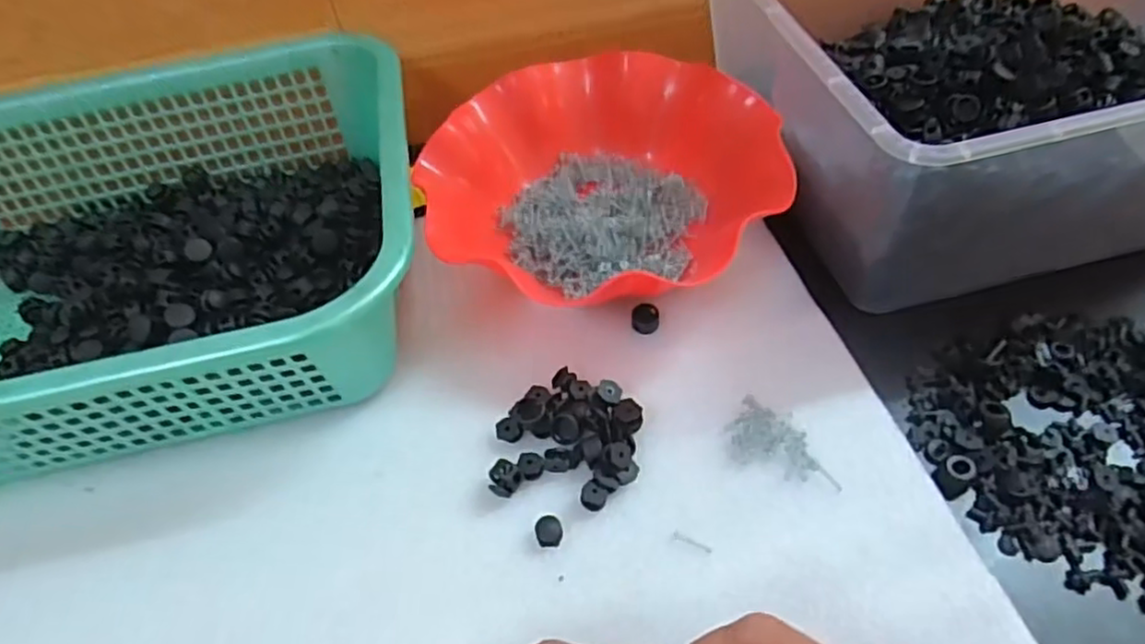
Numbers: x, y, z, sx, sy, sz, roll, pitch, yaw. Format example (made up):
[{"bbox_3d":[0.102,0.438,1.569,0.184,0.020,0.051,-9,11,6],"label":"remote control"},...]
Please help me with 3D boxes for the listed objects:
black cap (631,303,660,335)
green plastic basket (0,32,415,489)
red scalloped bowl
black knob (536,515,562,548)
[{"bbox_3d":[0.044,-0.003,0.429,0.017,0.009,0.019,1,51,7],"label":"black cap"},{"bbox_3d":[-0.284,-0.048,0.431,0.382,0.088,0.300,-14,50,-6],"label":"green plastic basket"},{"bbox_3d":[0.025,-0.098,0.464,0.225,0.058,0.190,23,56,23],"label":"red scalloped bowl"},{"bbox_3d":[-0.012,0.103,0.348,0.013,0.007,0.013,-3,50,3],"label":"black knob"}]

